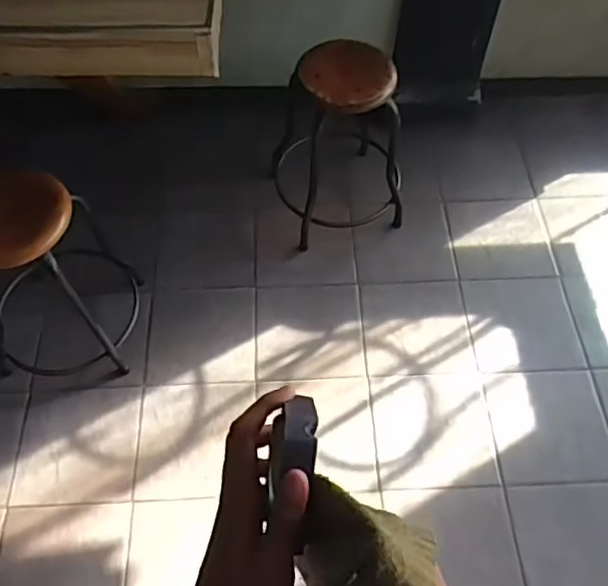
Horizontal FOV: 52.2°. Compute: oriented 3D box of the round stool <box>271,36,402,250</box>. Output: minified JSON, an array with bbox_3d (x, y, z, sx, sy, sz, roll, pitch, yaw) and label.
[{"bbox_3d":[0.079,-0.425,1.699,0.327,0.496,0.344,0,59,0],"label":"round stool"}]

